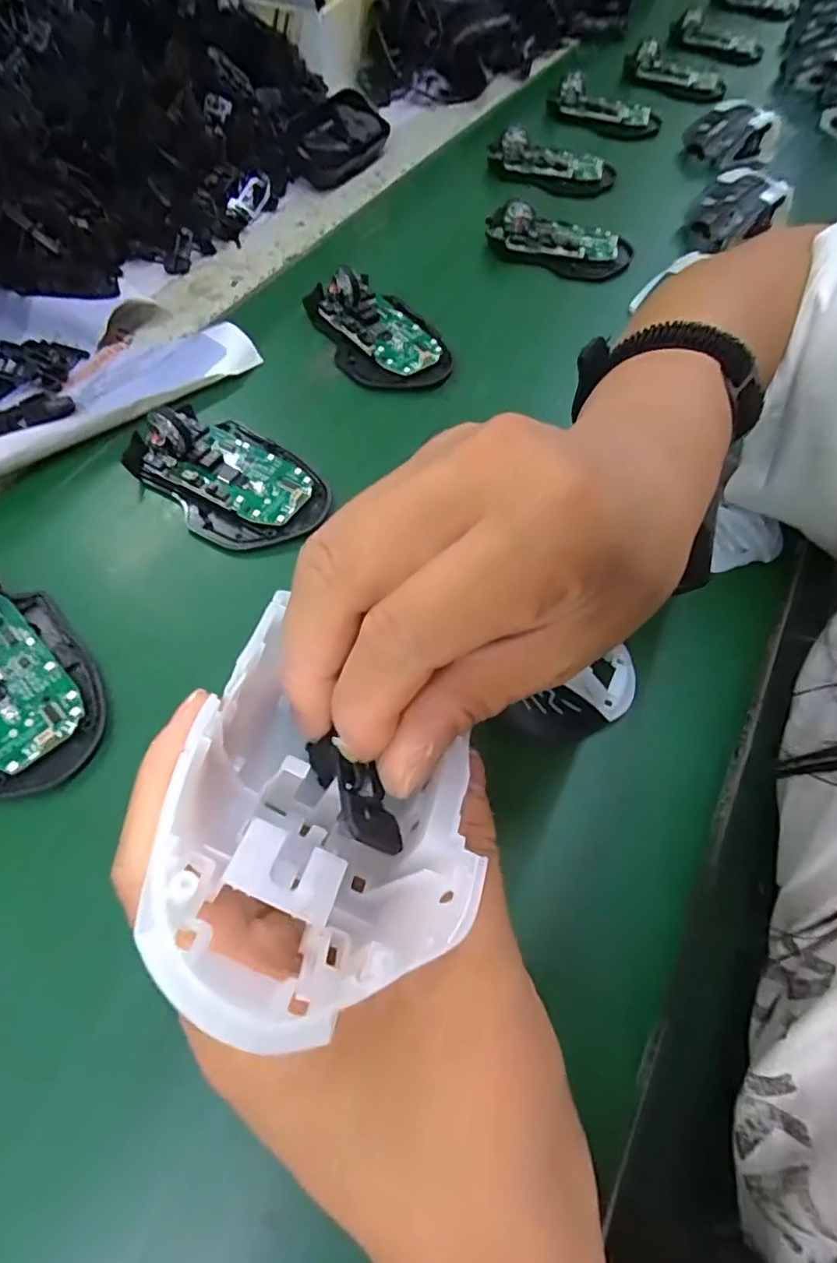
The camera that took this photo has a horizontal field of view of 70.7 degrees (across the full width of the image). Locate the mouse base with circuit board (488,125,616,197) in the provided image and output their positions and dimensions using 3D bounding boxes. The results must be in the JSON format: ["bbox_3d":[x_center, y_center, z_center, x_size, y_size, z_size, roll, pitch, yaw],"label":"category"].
[{"bbox_3d":[0.125,-0.428,0.539,0.116,0.023,0.070,10,61,-7],"label":"mouse base with circuit board"}]

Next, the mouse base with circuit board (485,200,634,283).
[{"bbox_3d":[0.114,-0.312,0.472,0.118,0.028,0.064,8,61,-7],"label":"mouse base with circuit board"}]

